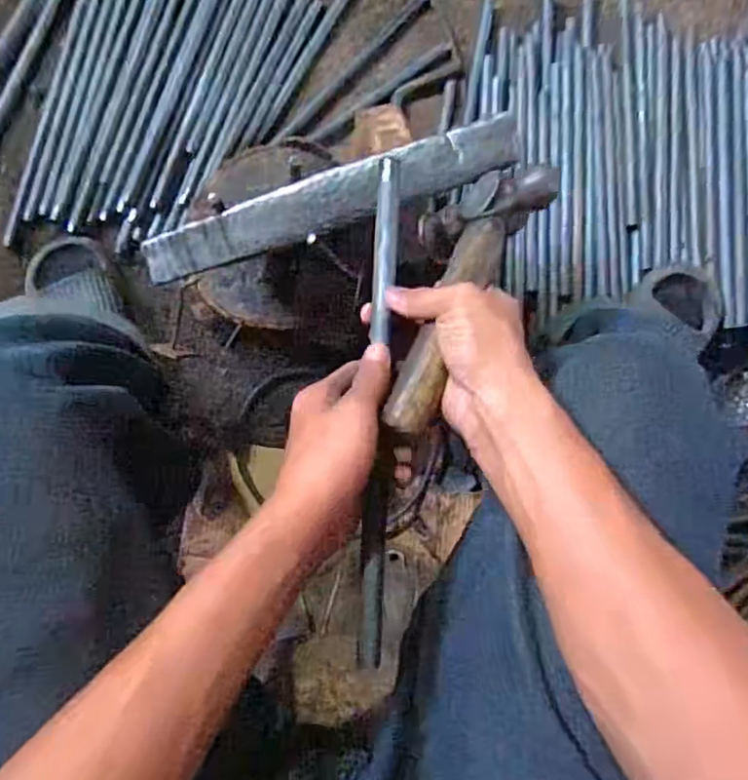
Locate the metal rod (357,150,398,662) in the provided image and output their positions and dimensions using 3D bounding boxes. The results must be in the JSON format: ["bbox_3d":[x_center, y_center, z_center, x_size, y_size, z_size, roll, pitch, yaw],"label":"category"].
[{"bbox_3d":[0.004,0.007,0.424,0.017,0.010,0.333,3,81,-6],"label":"metal rod"}]

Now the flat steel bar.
[{"bbox_3d":[-0.033,-0.148,0.499,0.298,0.009,0.039,-18,102,2],"label":"flat steel bar"}]

